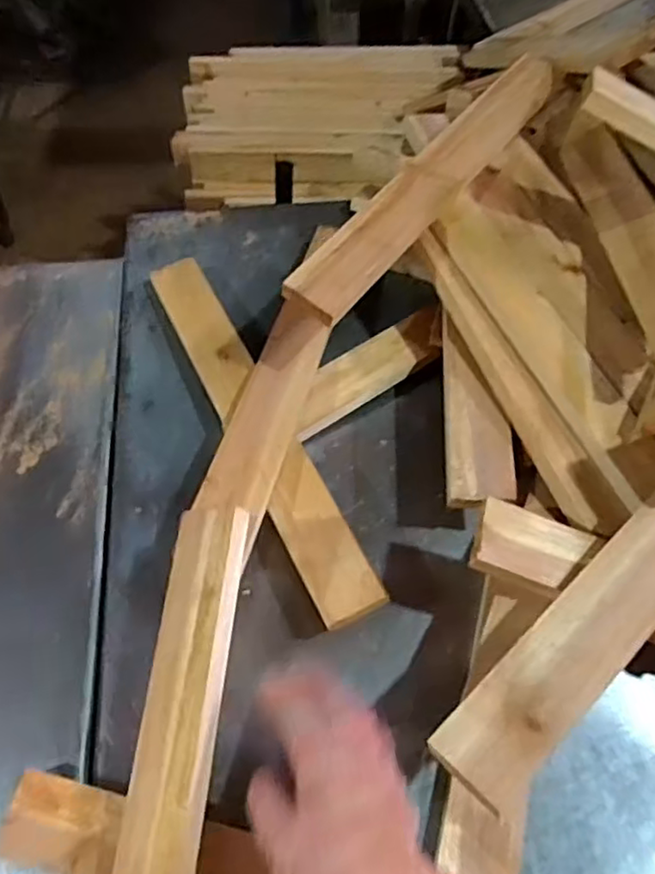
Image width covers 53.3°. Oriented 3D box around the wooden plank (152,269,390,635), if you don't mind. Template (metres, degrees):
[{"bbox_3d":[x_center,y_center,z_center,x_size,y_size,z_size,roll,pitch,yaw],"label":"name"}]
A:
[{"bbox_3d":[-0.085,-0.032,0.688,0.061,0.016,0.503,-25,57,-10],"label":"wooden plank"}]

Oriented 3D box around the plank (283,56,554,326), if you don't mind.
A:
[{"bbox_3d":[0.127,-0.297,0.729,0.062,0.030,0.520,30,60,18],"label":"plank"}]

